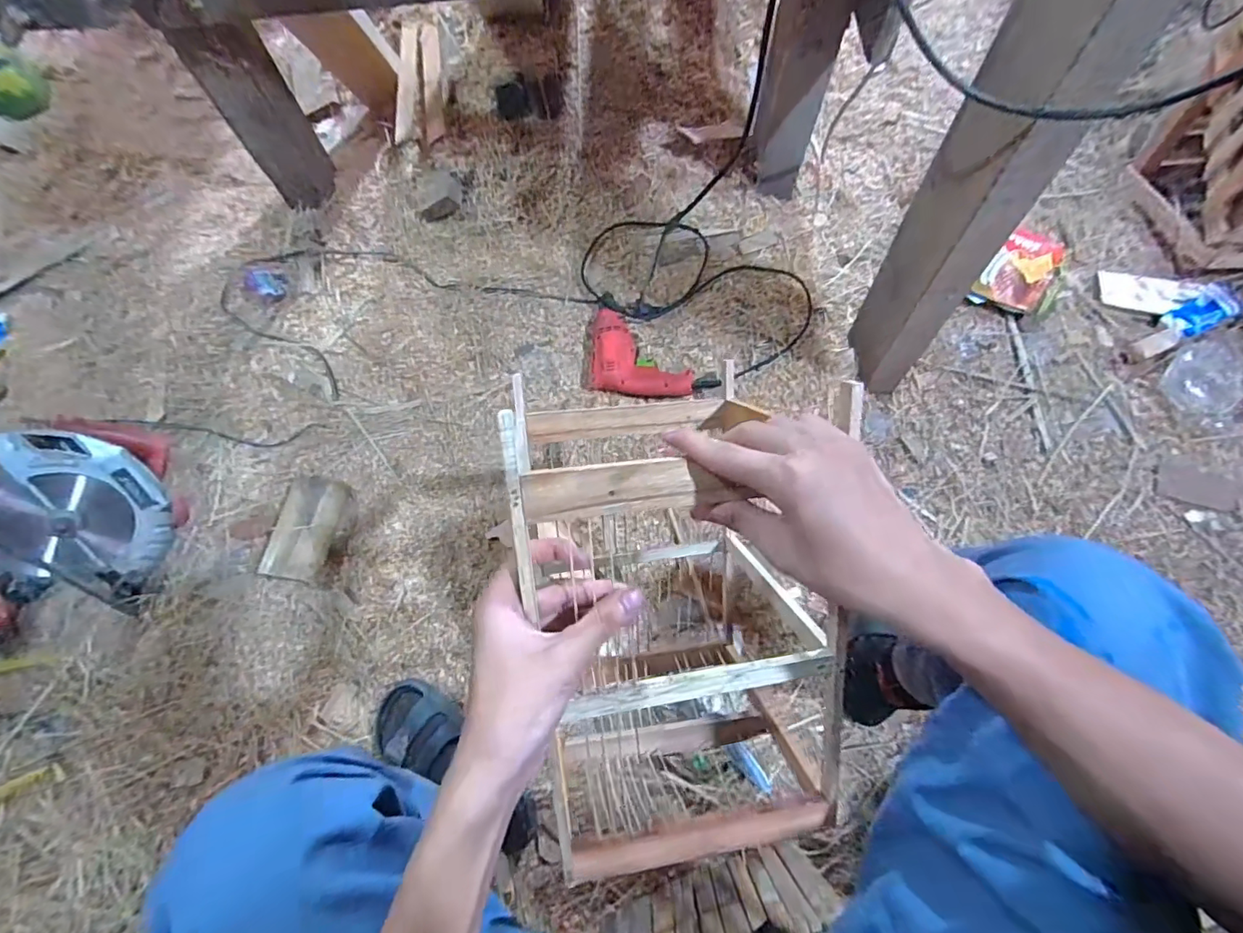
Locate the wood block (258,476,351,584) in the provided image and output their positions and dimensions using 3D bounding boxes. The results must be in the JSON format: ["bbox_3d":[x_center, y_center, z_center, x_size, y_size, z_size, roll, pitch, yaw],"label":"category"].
[{"bbox_3d":[-0.497,0.099,0.835,0.085,0.061,0.160,11,71,6],"label":"wood block"}]

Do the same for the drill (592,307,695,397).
[{"bbox_3d":[0.035,-0.200,0.928,0.177,0.056,0.172,3,70,3],"label":"drill"}]

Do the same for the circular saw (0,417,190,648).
[{"bbox_3d":[-0.832,0.091,0.744,0.234,0.254,0.341,37,75,17],"label":"circular saw"}]

